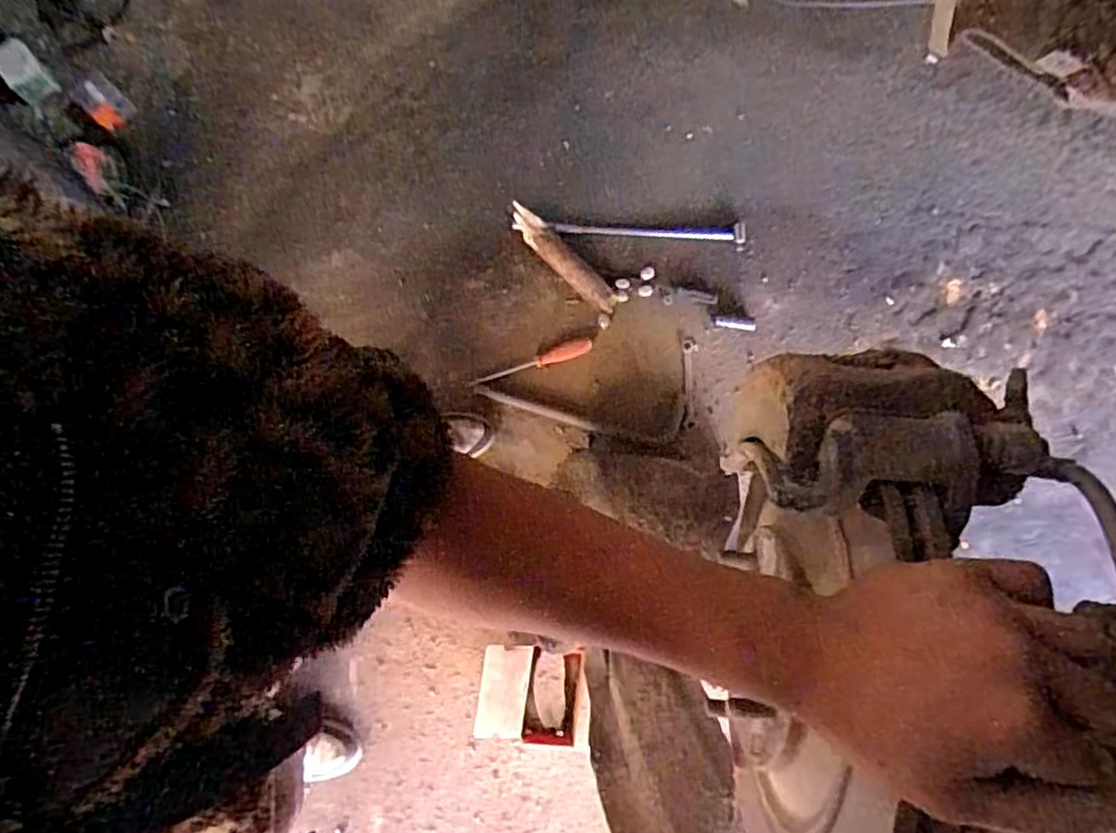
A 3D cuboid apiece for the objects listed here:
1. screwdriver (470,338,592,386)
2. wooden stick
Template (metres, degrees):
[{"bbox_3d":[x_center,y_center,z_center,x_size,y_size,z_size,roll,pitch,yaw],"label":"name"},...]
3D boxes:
[{"bbox_3d":[-0.054,-0.107,1.431,0.262,0.036,0.042,-23,83,-4],"label":"screwdriver"},{"bbox_3d":[0.012,-0.337,1.454,0.295,0.041,0.057,43,83,5],"label":"wooden stick"}]

